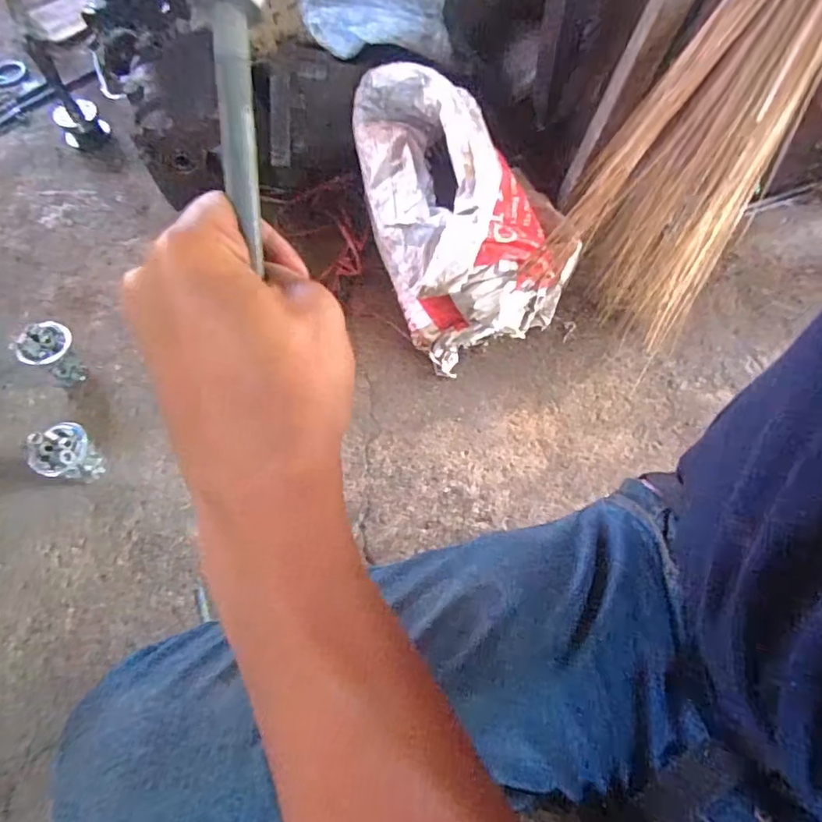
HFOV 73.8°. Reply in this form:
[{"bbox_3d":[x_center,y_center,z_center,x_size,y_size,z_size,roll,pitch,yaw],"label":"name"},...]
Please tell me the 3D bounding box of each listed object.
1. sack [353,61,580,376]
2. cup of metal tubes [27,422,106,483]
[{"bbox_3d":[0.084,-0.296,0.811,0.263,0.276,0.352,-14,64,-4],"label":"sack"},{"bbox_3d":[-0.470,0.066,0.767,0.069,0.091,0.069,-1,64,2],"label":"cup of metal tubes"}]

